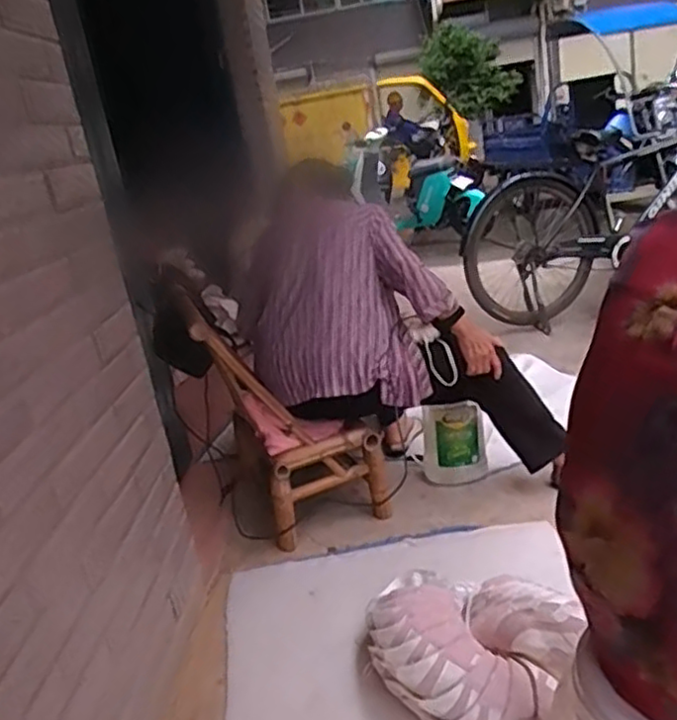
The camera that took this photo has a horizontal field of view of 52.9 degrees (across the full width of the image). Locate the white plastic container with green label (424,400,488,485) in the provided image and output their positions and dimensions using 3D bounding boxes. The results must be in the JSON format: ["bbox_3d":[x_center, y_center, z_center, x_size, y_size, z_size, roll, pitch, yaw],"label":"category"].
[{"bbox_3d":[0.311,0.210,1.842,0.164,0.216,0.133,-3,20,8],"label":"white plastic container with green label"}]

